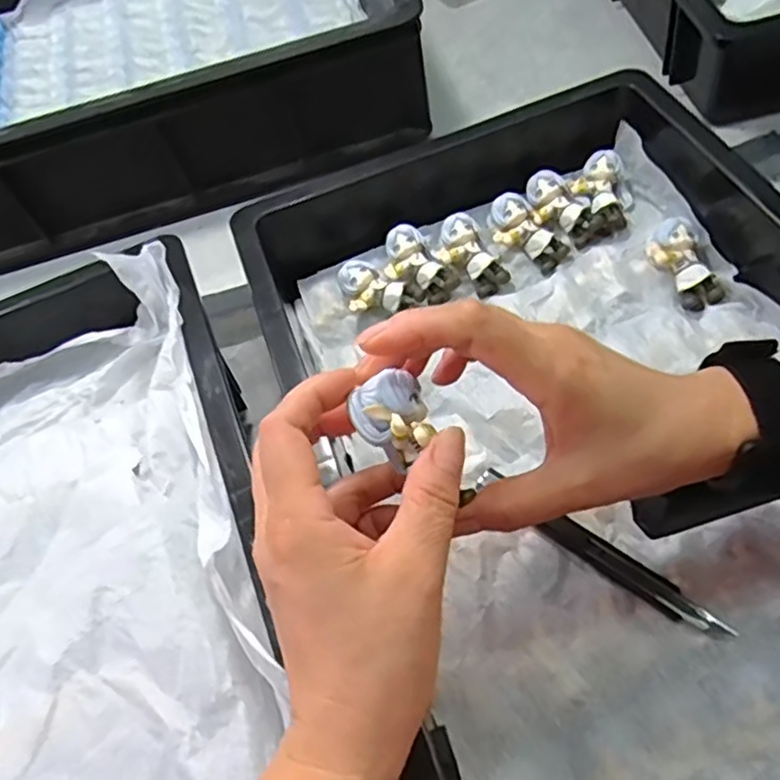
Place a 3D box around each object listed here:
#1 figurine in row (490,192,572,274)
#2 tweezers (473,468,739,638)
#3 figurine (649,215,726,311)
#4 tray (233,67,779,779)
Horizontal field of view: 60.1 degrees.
[{"bbox_3d":[0.097,-0.112,0.483,0.062,0.020,0.037,44,67,1],"label":"figurine in row"},{"bbox_3d":[0.107,0.084,0.354,0.143,0.008,0.016,33,64,23],"label":"tweezers"},{"bbox_3d":[0.193,-0.082,0.443,0.034,0.020,0.064,-21,78,-10],"label":"figurine"},{"bbox_3d":[0.103,-0.001,0.377,0.306,0.100,0.480,-21,56,-3],"label":"tray"}]

